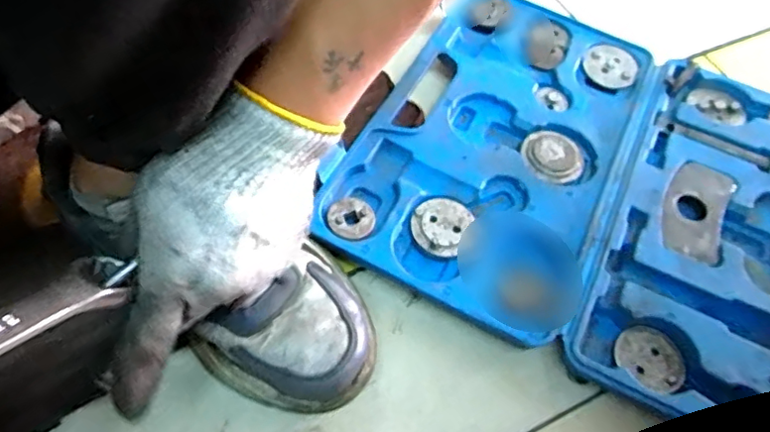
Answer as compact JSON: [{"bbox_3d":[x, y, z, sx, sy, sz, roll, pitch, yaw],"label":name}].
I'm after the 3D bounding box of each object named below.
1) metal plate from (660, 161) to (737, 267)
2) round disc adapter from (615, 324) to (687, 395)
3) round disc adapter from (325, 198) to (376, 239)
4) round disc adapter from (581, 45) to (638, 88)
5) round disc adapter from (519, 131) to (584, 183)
[{"bbox_3d":[0.249,-0.008,0.460,0.047,0.006,0.099,27,59,12],"label":"metal plate"},{"bbox_3d":[0.184,0.099,0.400,0.037,0.009,0.046,-38,68,-25],"label":"round disc adapter"},{"bbox_3d":[-0.026,0.003,0.432,0.034,0.011,0.036,2,58,-4],"label":"round disc adapter"},{"bbox_3d":[0.217,-0.145,0.556,0.052,0.005,0.046,40,78,14],"label":"round disc adapter"},{"bbox_3d":[0.140,-0.051,0.482,0.052,0.007,0.046,17,58,5],"label":"round disc adapter"}]

